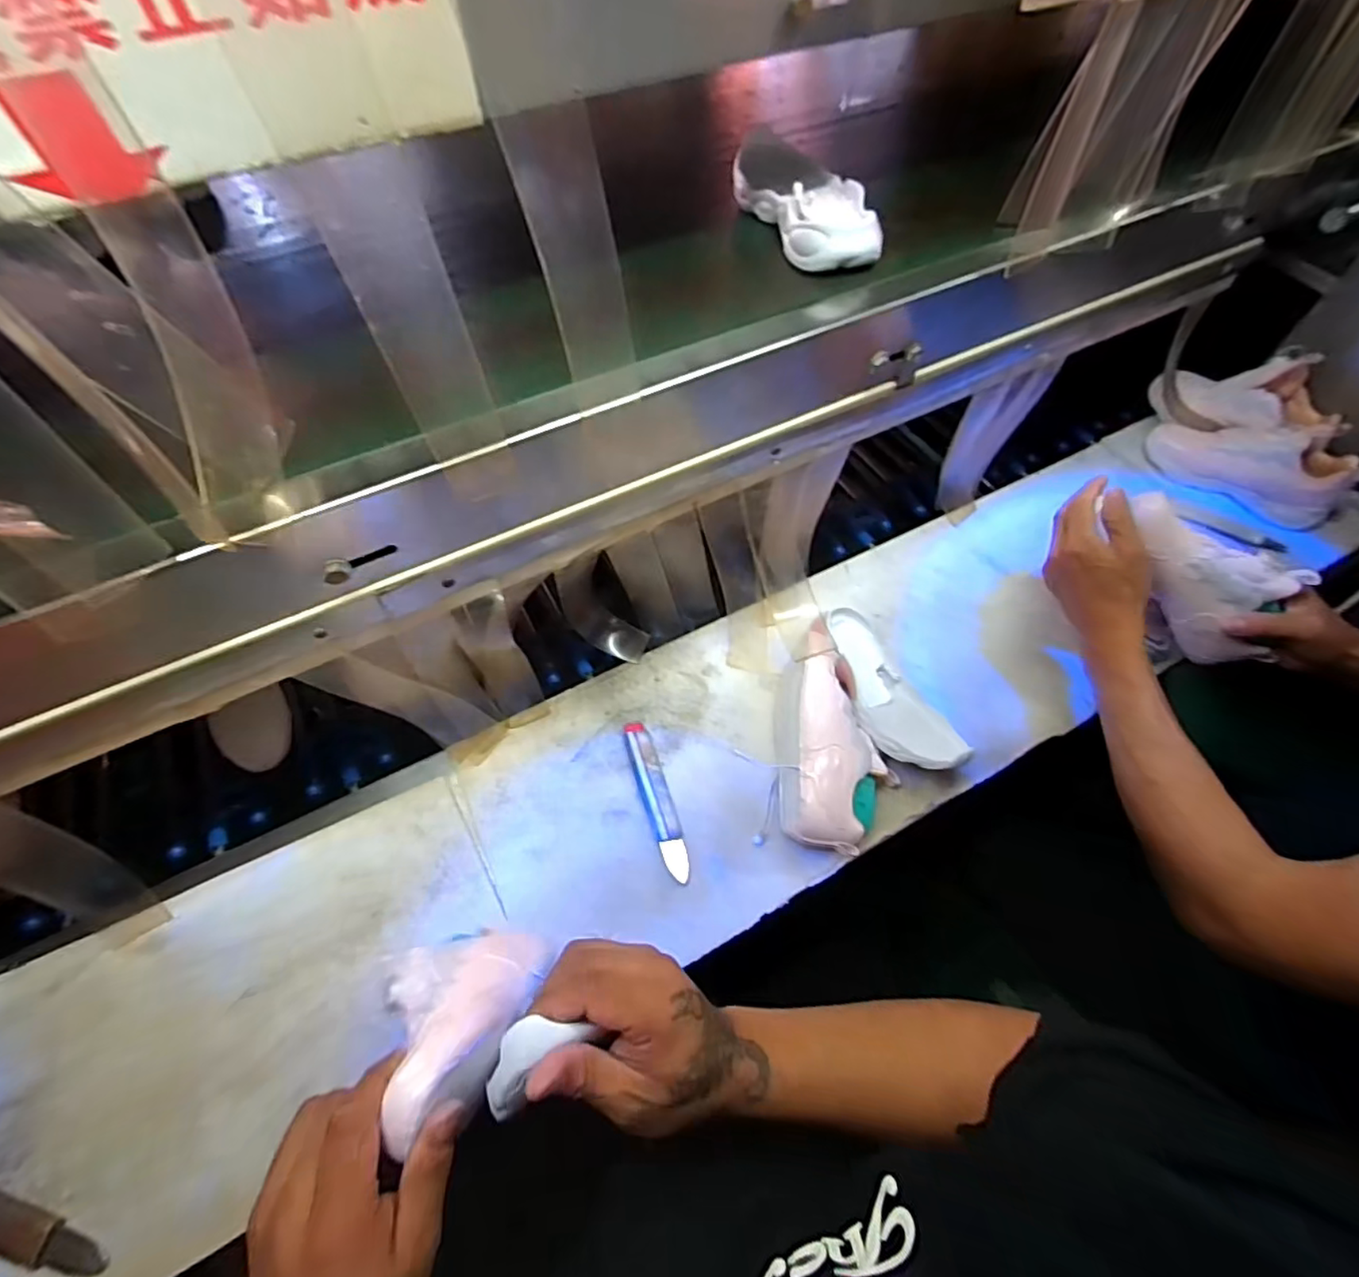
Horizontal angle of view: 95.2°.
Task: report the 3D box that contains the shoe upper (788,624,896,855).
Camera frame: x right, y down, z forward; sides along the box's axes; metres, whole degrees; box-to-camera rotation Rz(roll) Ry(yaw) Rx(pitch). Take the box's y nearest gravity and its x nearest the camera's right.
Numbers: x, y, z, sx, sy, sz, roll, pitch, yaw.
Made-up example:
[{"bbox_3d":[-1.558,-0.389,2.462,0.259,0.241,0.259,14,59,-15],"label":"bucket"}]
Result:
[{"bbox_3d":[0.153,0.089,0.613,0.099,0.076,0.229,8,59,4],"label":"shoe upper"}]

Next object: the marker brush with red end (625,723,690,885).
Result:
[{"bbox_3d":[-0.023,0.156,0.613,0.027,0.011,0.164,-15,60,-10],"label":"marker brush with red end"}]

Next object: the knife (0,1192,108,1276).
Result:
[{"bbox_3d":[-0.494,0.428,0.453,0.164,0.012,0.030,12,59,6],"label":"knife"}]

